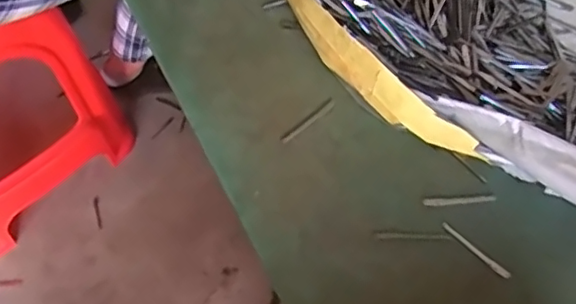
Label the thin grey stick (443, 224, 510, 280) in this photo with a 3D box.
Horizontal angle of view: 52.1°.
[{"bbox_3d":[0.161,0.084,0.505,0.067,0.004,0.006,39,65,17],"label":"thin grey stick"}]

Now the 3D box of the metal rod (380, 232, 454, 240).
[{"bbox_3d":[0.110,0.072,0.508,0.063,0.004,0.006,1,60,-3],"label":"metal rod"}]

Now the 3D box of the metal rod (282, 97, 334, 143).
[{"bbox_3d":[0.020,-0.029,0.557,0.008,0.004,0.069,41,66,18],"label":"metal rod"}]

